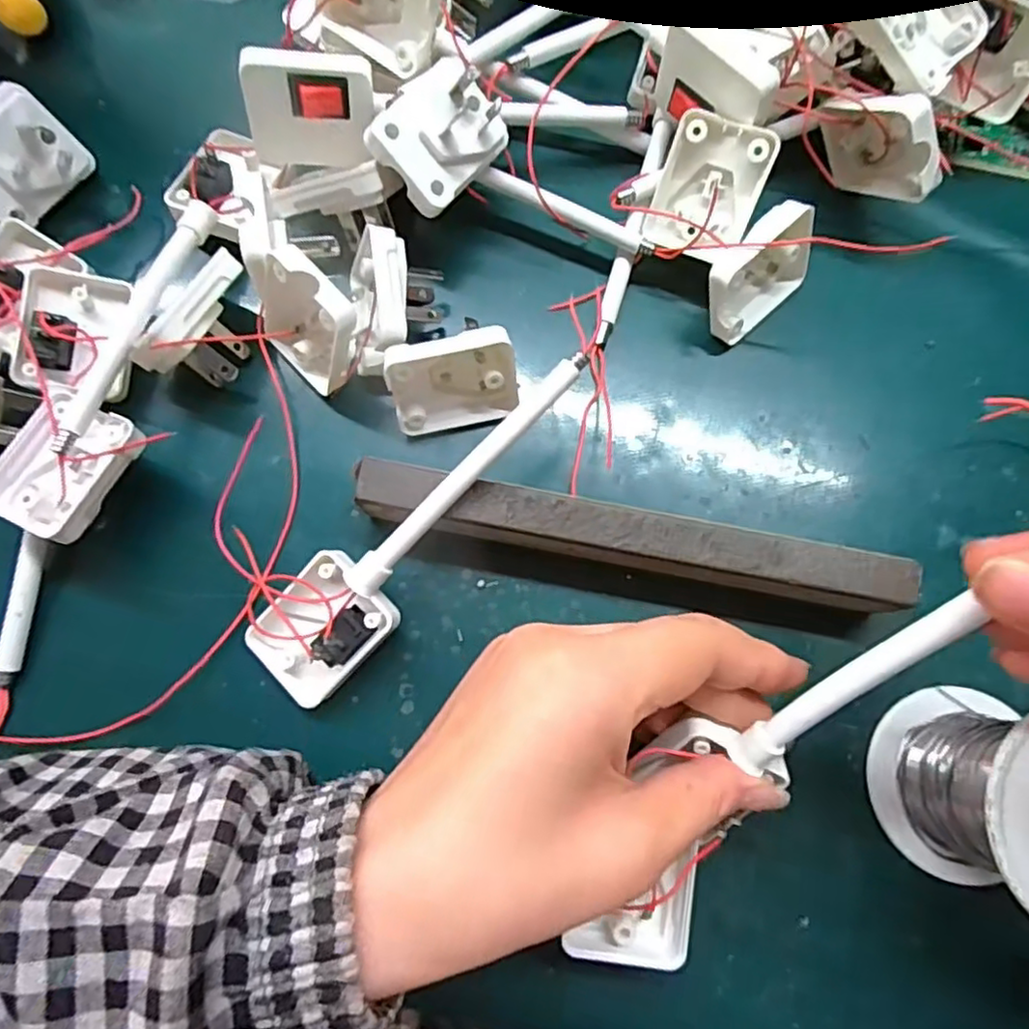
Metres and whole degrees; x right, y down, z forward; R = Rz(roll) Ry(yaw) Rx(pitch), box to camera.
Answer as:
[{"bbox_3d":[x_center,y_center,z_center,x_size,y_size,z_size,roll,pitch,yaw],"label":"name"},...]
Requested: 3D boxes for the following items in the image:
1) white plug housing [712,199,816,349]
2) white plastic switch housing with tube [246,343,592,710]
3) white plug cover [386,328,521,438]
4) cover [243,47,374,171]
[{"bbox_3d":[0.095,-0.097,0.263,0.049,0.040,0.019,-42,53,-5],"label":"white plug housing"},{"bbox_3d":[-0.032,0.003,0.231,0.038,0.024,0.151,45,98,8],"label":"white plastic switch housing with tube"},{"bbox_3d":[-0.024,-0.051,0.253,0.048,0.040,0.015,-13,50,-4],"label":"white plug cover"},{"bbox_3d":[-0.077,-0.154,0.252,0.046,0.038,0.010,1,54,-9],"label":"cover"}]

